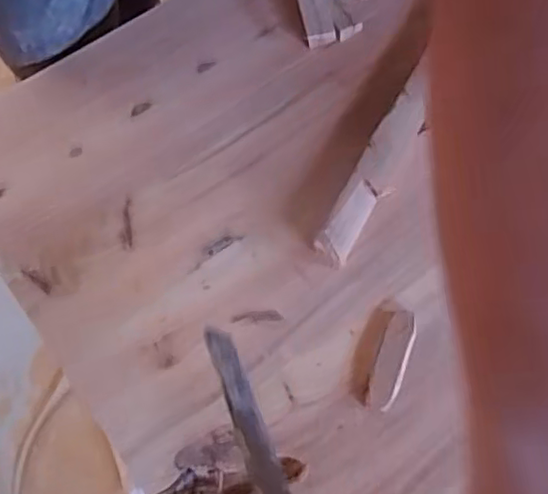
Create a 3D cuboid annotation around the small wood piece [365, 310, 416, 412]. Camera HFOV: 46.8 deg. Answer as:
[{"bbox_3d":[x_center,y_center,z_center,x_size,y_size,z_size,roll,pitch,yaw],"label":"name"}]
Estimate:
[{"bbox_3d":[0.069,0.067,0.374,0.017,0.010,0.061,19,65,11],"label":"small wood piece"}]

